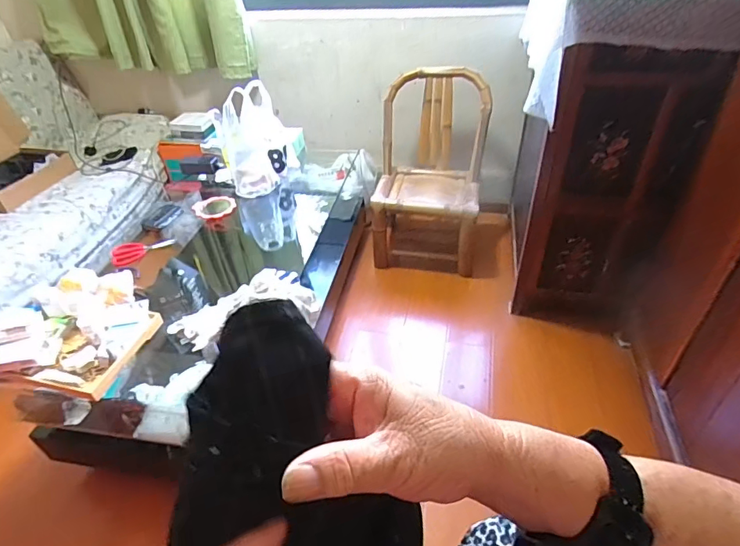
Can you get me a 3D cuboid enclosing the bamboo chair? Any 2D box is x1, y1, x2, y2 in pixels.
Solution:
[{"bbox_3d":[0.236,-0.394,1.782,0.400,0.650,0.419,6,41,11],"label":"bamboo chair"}]

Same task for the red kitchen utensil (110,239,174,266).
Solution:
[{"bbox_3d":[-0.676,-0.064,1.338,0.161,0.038,0.062,-15,41,-13],"label":"red kitchen utensil"}]

